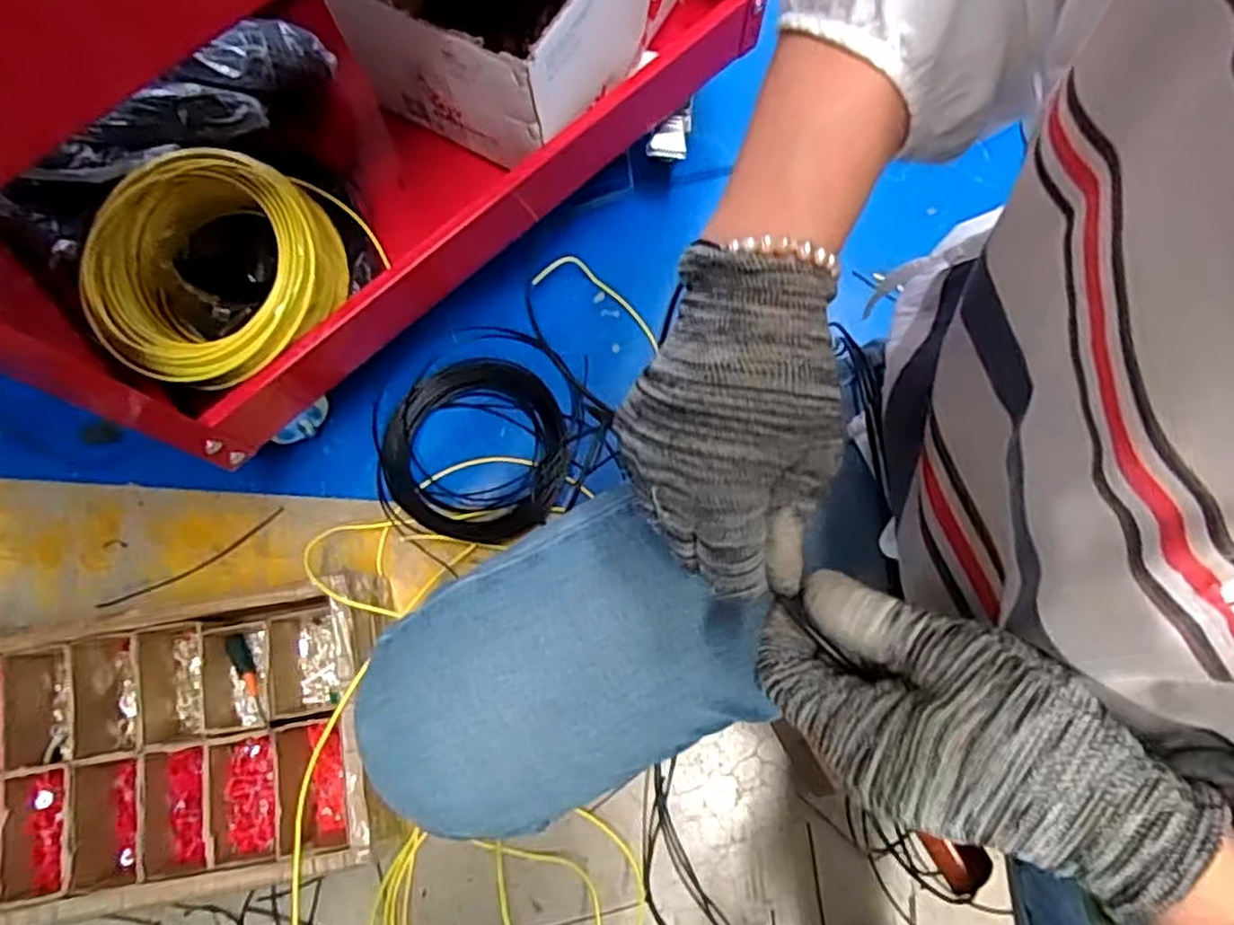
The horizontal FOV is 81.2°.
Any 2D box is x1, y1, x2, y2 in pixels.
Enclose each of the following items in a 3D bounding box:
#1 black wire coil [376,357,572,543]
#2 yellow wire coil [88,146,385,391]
[{"bbox_3d":[-0.157,-0.013,0.791,0.197,0.020,0.204,-12,76,-3],"label":"black wire coil"},{"bbox_3d":[-0.337,-0.172,0.630,0.233,0.087,0.179,-33,78,-8],"label":"yellow wire coil"}]

